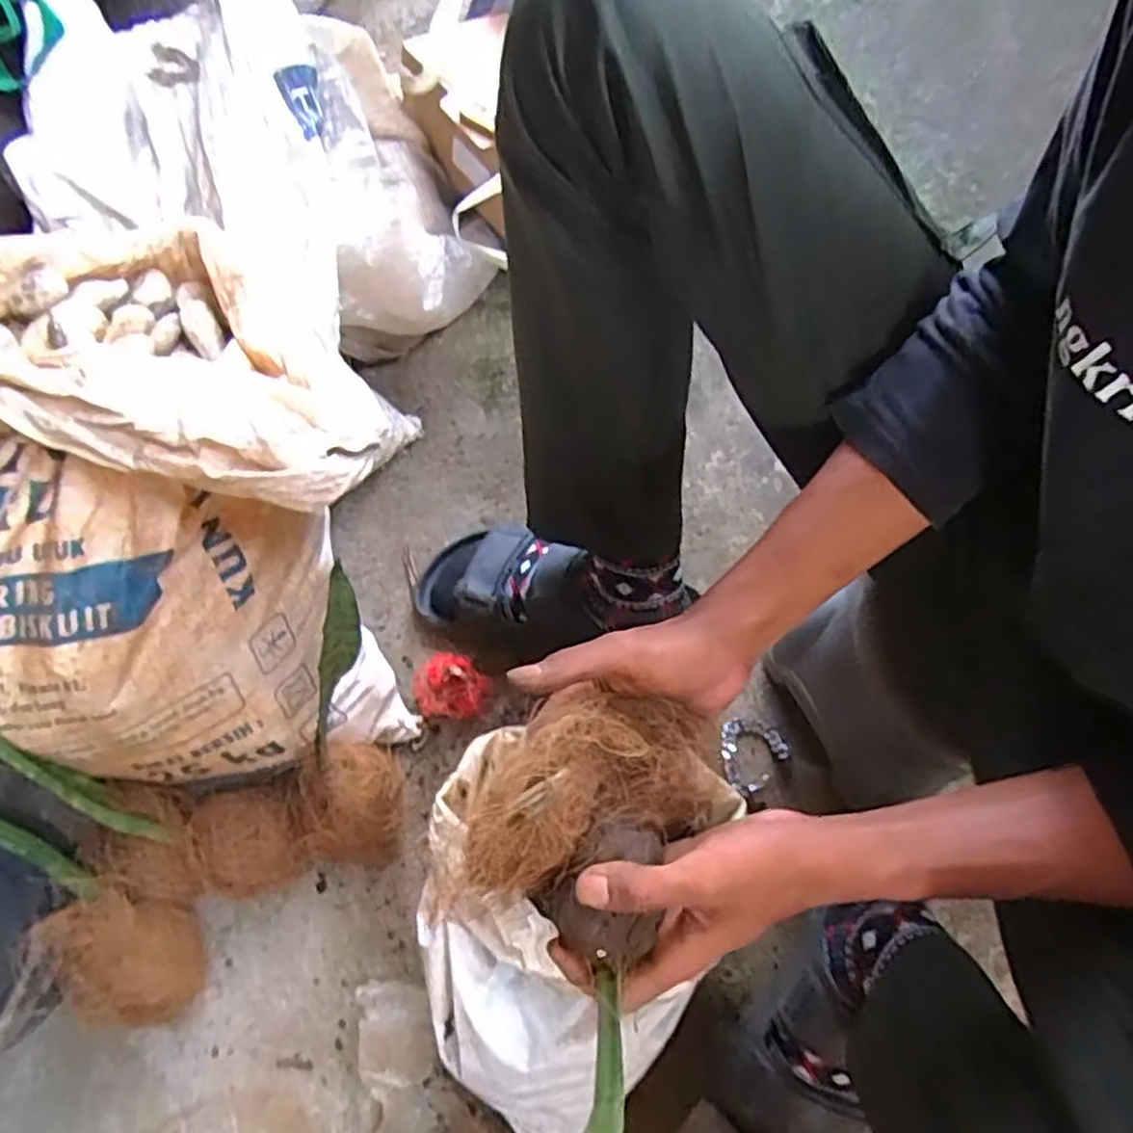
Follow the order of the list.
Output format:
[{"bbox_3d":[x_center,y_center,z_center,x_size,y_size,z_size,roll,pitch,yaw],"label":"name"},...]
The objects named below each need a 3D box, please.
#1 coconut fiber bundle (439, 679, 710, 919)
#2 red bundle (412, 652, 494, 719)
[{"bbox_3d":[0.004,0.113,0.390,0.148,0.076,0.080,-18,69,-7],"label":"coconut fiber bundle"},{"bbox_3d":[-0.107,0.110,0.678,0.066,0.042,0.055,24,70,10],"label":"red bundle"}]

